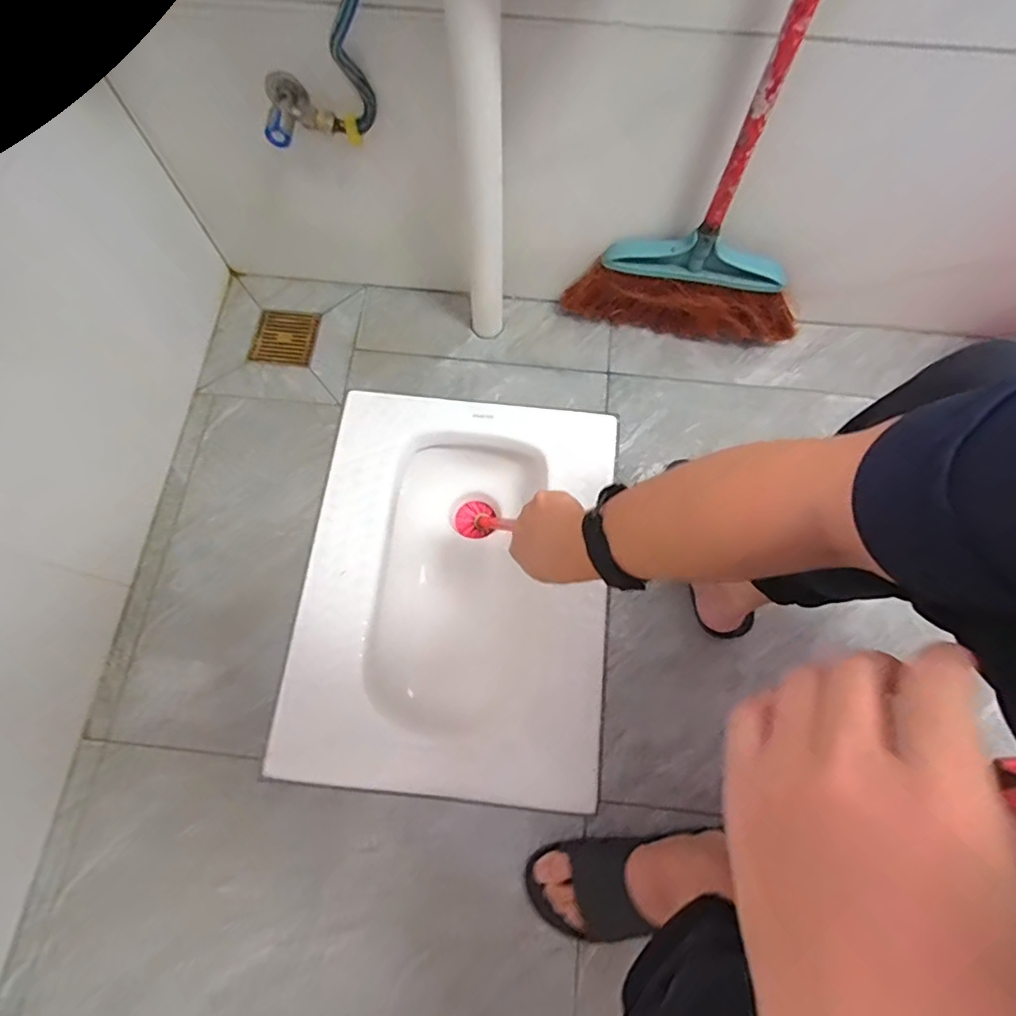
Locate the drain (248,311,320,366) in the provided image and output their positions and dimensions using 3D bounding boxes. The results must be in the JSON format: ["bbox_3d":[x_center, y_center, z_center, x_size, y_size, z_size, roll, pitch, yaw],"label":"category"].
[{"bbox_3d":[-0.358,-0.277,0.892,0.098,0.009,0.095,9,72,3],"label":"drain"}]

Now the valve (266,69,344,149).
[{"bbox_3d":[-0.239,-0.450,0.620,0.082,0.042,0.063,-26,74,-8],"label":"valve"}]

